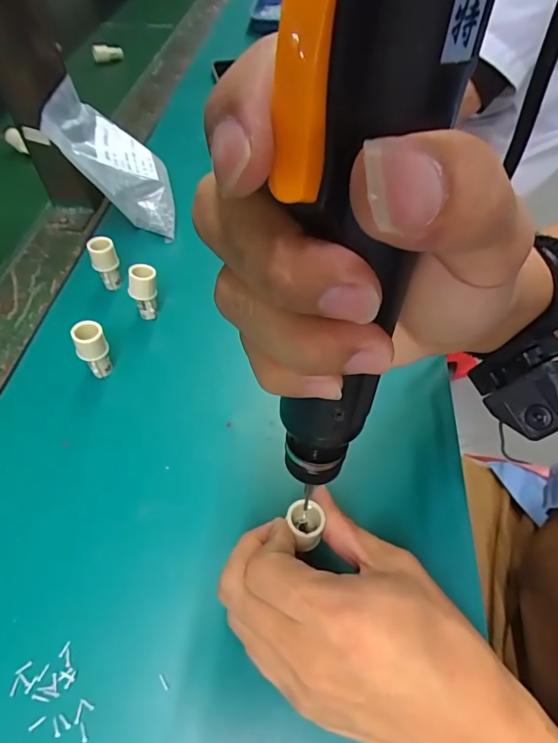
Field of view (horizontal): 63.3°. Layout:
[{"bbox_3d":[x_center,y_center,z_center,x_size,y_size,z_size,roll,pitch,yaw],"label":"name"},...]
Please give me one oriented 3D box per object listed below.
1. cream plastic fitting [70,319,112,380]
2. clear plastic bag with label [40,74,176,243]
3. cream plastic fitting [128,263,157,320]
[{"bbox_3d":[-0.123,-0.015,0.303,0.019,0.038,0.016,-23,57,-15],"label":"cream plastic fitting"},{"bbox_3d":[-0.142,-0.182,0.397,0.042,0.125,0.097,-28,48,35],"label":"clear plastic bag with label"},{"bbox_3d":[-0.099,-0.058,0.338,0.021,0.042,0.017,-14,55,-10],"label":"cream plastic fitting"}]

